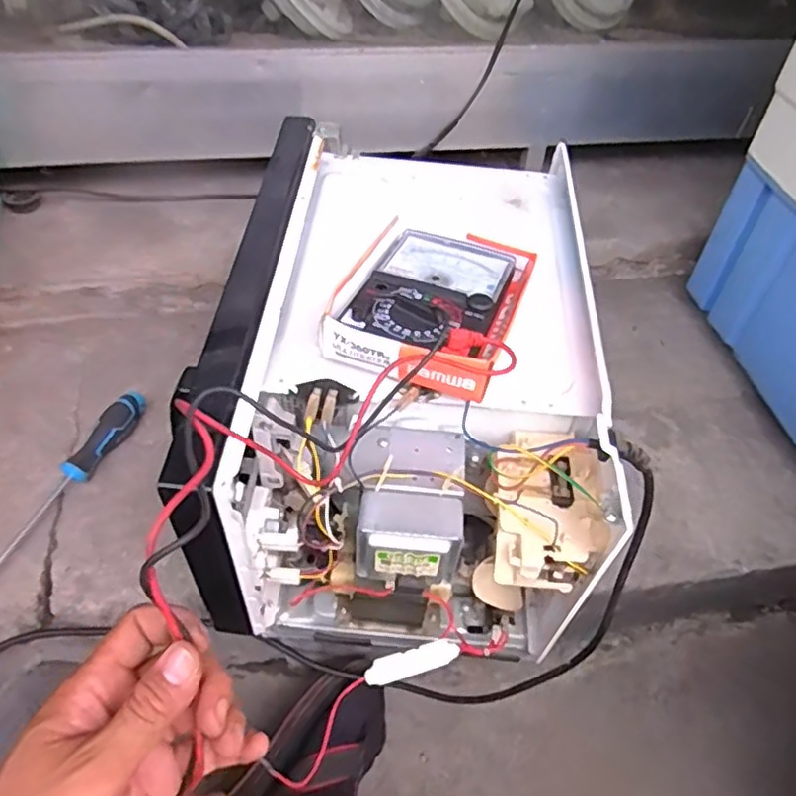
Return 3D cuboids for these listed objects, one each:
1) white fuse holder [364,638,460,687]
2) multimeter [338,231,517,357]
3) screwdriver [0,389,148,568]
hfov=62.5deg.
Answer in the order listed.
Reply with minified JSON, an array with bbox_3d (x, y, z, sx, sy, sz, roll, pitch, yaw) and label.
[{"bbox_3d":[0.011,0.208,0.516,0.074,0.009,0.019,-13,51,-15],"label":"white fuse holder"},{"bbox_3d":[0.030,-0.075,0.509,0.106,0.047,0.149,17,50,11],"label":"multimeter"},{"bbox_3d":[-0.334,0.089,0.655,0.036,0.030,0.244,18,50,12],"label":"screwdriver"}]

